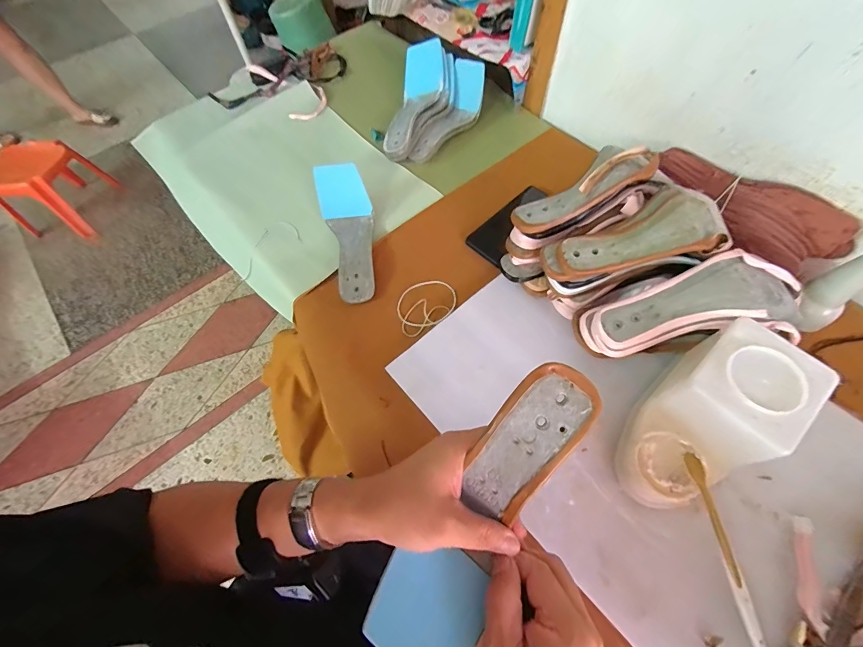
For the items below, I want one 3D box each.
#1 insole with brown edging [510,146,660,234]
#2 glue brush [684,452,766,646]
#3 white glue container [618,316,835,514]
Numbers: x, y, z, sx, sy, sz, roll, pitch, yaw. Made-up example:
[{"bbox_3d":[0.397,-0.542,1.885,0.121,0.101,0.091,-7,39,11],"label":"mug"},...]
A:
[{"bbox_3d":[0.194,-0.171,0.479,0.182,0.031,0.046,-28,62,14],"label":"insole with brown edging"},{"bbox_3d":[0.288,0.222,0.368,0.013,0.014,0.182,-12,77,-4],"label":"glue brush"},{"bbox_3d":[0.289,0.103,0.398,0.194,0.118,0.102,-38,67,-17],"label":"white glue container"}]

